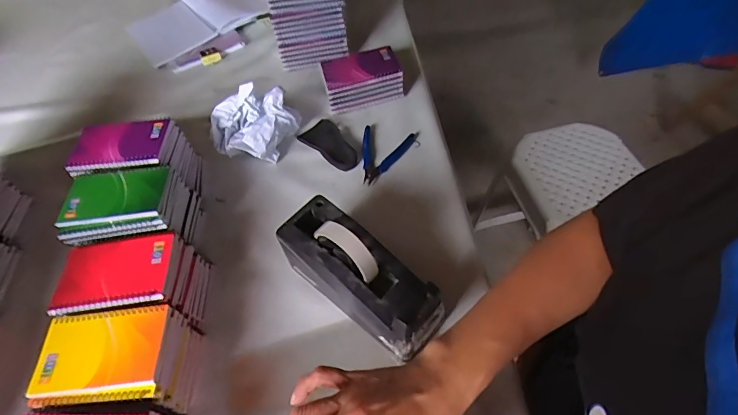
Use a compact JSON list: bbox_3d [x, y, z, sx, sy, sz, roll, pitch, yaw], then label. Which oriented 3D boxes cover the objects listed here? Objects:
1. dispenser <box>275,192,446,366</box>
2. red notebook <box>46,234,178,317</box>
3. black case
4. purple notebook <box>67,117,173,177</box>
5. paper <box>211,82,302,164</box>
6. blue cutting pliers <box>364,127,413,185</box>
[{"bbox_3d":[-0.013,0.078,0.499,0.208,0.116,0.083,36,64,26],"label":"dispenser"},{"bbox_3d":[-0.300,0.076,0.496,0.127,0.009,0.087,-6,54,0],"label":"red notebook"},{"bbox_3d":[-0.062,-0.108,0.694,0.057,0.021,0.118,-39,60,-22],"label":"black case"},{"bbox_3d":[-0.352,-0.088,0.598,0.138,0.012,0.095,-4,54,1],"label":"purple notebook"},{"bbox_3d":[-0.179,-0.128,0.681,0.143,0.091,0.096,-24,56,-12],"label":"paper"},{"bbox_3d":[0.022,-0.083,0.675,0.081,0.007,0.117,9,55,11],"label":"blue cutting pliers"}]

